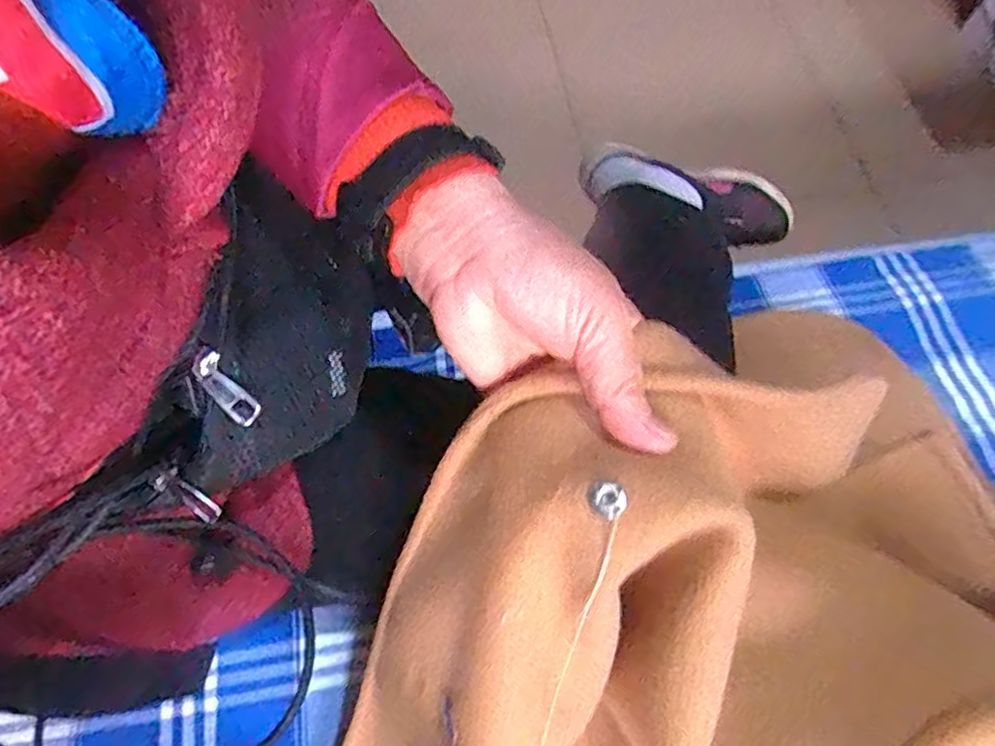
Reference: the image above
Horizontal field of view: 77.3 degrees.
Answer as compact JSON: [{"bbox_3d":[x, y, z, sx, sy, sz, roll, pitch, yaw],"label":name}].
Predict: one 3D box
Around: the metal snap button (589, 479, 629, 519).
[{"bbox_3d":[0.040,0.044,0.220,0.013,0.004,0.013,0,66,0],"label":"metal snap button"}]

